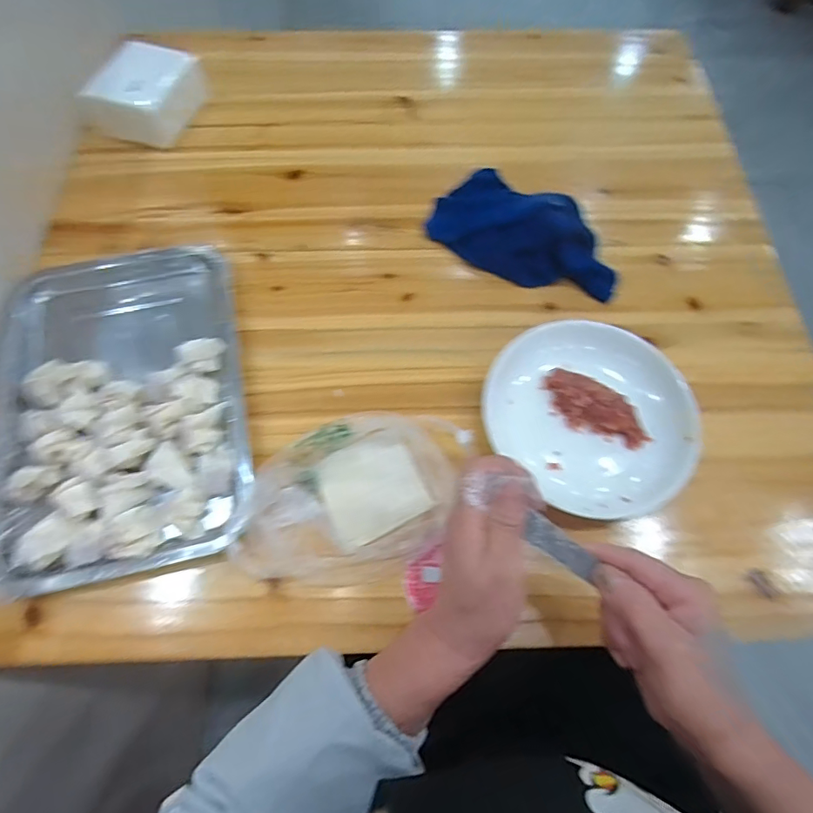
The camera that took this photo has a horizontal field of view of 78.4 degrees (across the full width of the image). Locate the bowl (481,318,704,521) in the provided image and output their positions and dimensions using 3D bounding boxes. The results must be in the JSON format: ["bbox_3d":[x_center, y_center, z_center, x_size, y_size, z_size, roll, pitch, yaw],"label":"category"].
[{"bbox_3d":[0.158,0.009,0.433,0.169,0.040,0.180,0,67,-1],"label":"bowl"}]

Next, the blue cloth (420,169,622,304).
[{"bbox_3d":[0.123,-0.175,0.517,0.195,0.044,0.099,39,72,14],"label":"blue cloth"}]

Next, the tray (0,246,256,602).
[{"bbox_3d":[-0.252,-0.007,0.434,0.211,0.021,0.298,-12,68,-6],"label":"tray"}]

